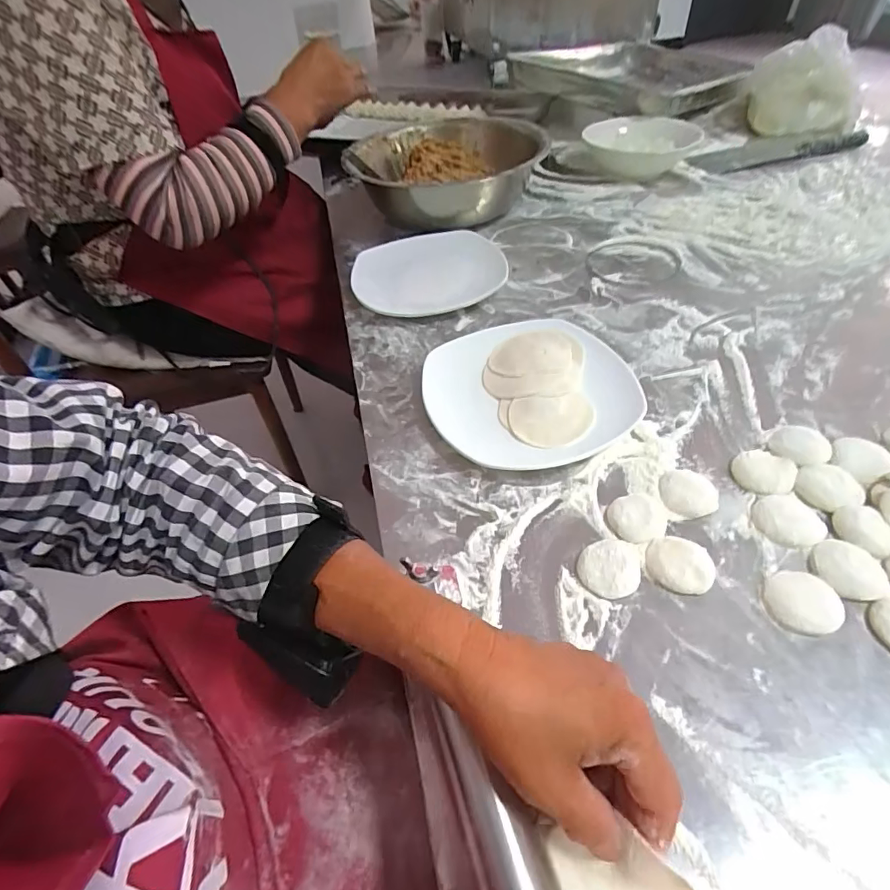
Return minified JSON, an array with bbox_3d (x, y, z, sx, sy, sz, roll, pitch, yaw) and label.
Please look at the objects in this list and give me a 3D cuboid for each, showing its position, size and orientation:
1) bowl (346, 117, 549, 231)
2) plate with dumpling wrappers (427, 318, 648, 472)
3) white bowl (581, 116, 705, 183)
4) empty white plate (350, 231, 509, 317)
[{"bbox_3d":[0.006,-0.408,0.726,0.271,0.092,0.282,-3,47,3],"label":"bowl"},{"bbox_3d":[0.076,-0.051,0.444,0.175,0.023,0.175,-20,49,-12],"label":"plate with dumpling wrappers"},{"bbox_3d":[0.315,-0.480,0.793,0.139,0.053,0.144,-3,47,3],"label":"white bowl"},{"bbox_3d":[-0.019,-0.204,0.593,0.182,0.020,0.171,-3,47,3],"label":"empty white plate"}]

